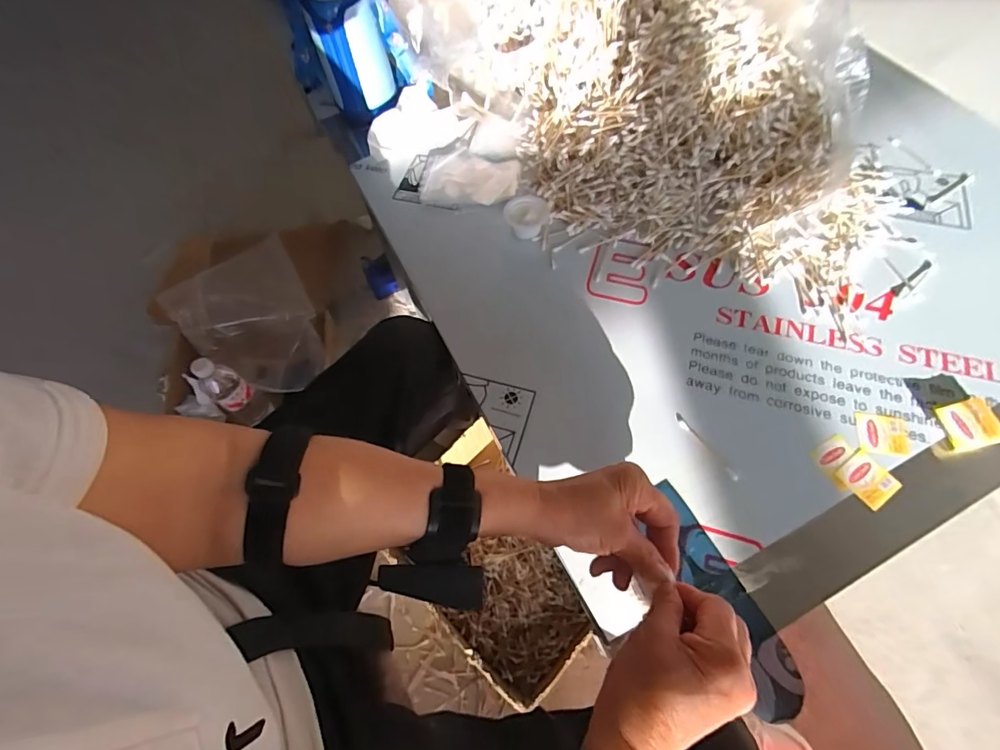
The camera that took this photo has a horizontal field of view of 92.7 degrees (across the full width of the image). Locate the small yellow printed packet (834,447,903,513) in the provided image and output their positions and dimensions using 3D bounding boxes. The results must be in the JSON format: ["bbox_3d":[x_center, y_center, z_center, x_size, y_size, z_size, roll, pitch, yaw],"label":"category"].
[{"bbox_3d":[0.341,0.096,0.440,0.041,0.004,0.043,-33,66,-13],"label":"small yellow printed packet"}]

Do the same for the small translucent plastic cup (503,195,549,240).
[{"bbox_3d":[0.034,-0.199,0.592,0.049,0.023,0.054,-32,65,-12],"label":"small translucent plastic cup"}]

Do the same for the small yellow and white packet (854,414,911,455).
[{"bbox_3d":[0.371,0.056,0.461,0.046,0.004,0.042,5,63,6],"label":"small yellow and white packet"}]

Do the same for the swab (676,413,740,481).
[{"bbox_3d":[0.201,0.070,0.464,0.009,0.006,0.080,-35,66,-14],"label":"swab"}]

